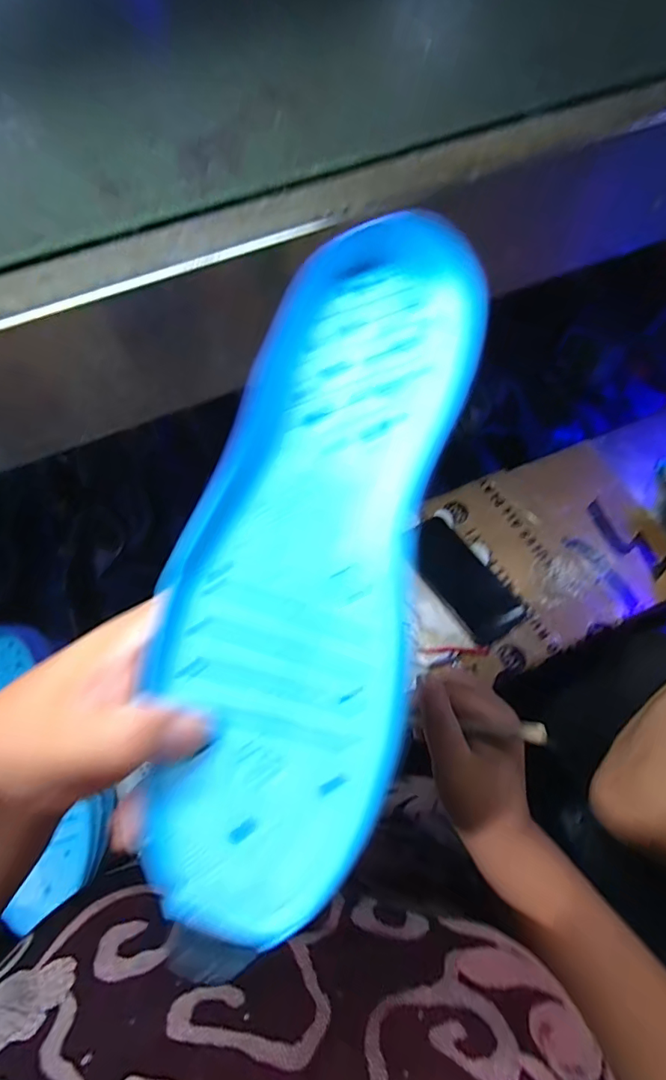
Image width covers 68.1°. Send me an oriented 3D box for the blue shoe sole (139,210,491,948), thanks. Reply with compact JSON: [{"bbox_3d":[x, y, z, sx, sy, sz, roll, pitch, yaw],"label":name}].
[{"bbox_3d":[-0.008,-0.002,0.197,0.094,0.030,0.275,12,79,10],"label":"blue shoe sole"}]

